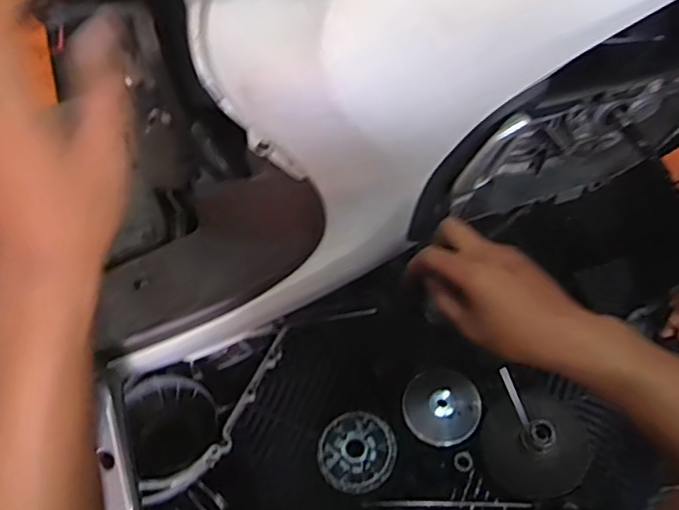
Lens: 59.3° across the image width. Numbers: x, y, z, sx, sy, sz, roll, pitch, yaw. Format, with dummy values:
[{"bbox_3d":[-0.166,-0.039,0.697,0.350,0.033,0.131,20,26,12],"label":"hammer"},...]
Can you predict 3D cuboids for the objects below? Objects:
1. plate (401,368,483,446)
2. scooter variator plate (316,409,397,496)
[{"bbox_3d":[0.147,0.217,0.855,0.105,0.016,0.106,-2,79,11],"label":"plate"},{"bbox_3d":[0.025,0.273,0.831,0.107,0.016,0.108,-2,58,3],"label":"scooter variator plate"}]

